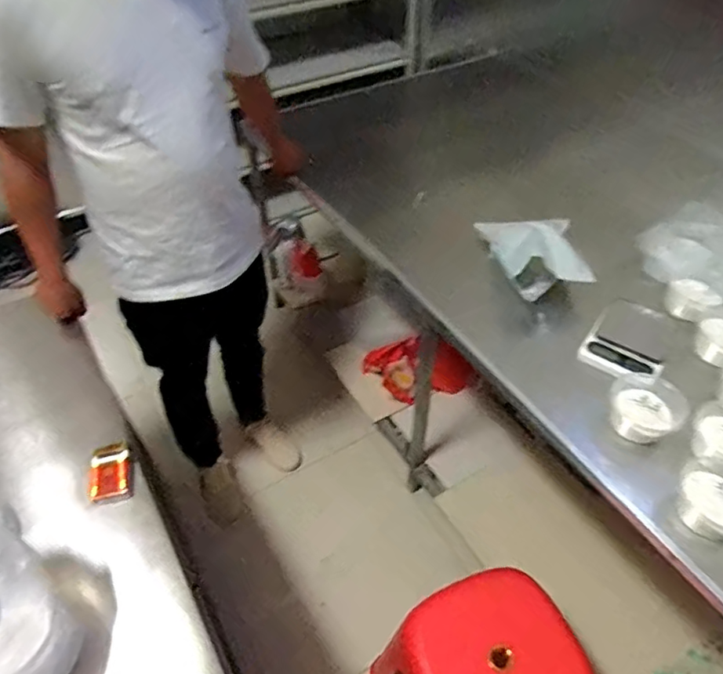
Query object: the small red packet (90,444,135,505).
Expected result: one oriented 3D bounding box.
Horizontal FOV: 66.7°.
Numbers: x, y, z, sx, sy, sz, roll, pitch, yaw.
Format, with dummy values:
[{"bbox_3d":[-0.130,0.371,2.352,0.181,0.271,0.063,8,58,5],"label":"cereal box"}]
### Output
[{"bbox_3d":[-0.407,0.219,0.889,0.057,0.024,0.099,-13,47,-10],"label":"small red packet"}]

